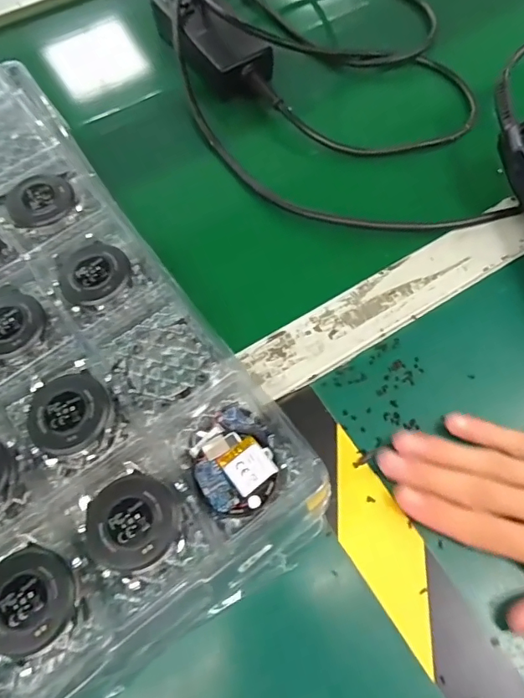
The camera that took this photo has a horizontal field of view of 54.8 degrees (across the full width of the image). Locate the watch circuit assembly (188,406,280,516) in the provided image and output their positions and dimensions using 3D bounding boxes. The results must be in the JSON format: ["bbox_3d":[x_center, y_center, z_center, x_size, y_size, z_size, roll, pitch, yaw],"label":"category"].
[{"bbox_3d":[-0.015,0.055,0.259,0.040,0.005,0.056,-13,67,-7],"label":"watch circuit assembly"}]

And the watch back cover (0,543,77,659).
[{"bbox_3d":[-0.108,0.113,0.229,0.041,0.008,0.042,-29,69,-13],"label":"watch back cover"}]

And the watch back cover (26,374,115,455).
[{"bbox_3d":[-0.102,0.034,0.270,0.043,0.009,0.041,-15,67,-8],"label":"watch back cover"}]

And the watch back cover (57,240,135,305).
[{"bbox_3d":[-0.103,-0.047,0.310,0.041,0.011,0.043,-34,71,-15],"label":"watch back cover"}]

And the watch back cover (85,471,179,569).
[{"bbox_3d":[-0.063,0.083,0.244,0.043,0.006,0.042,-20,67,-9],"label":"watch back cover"}]

